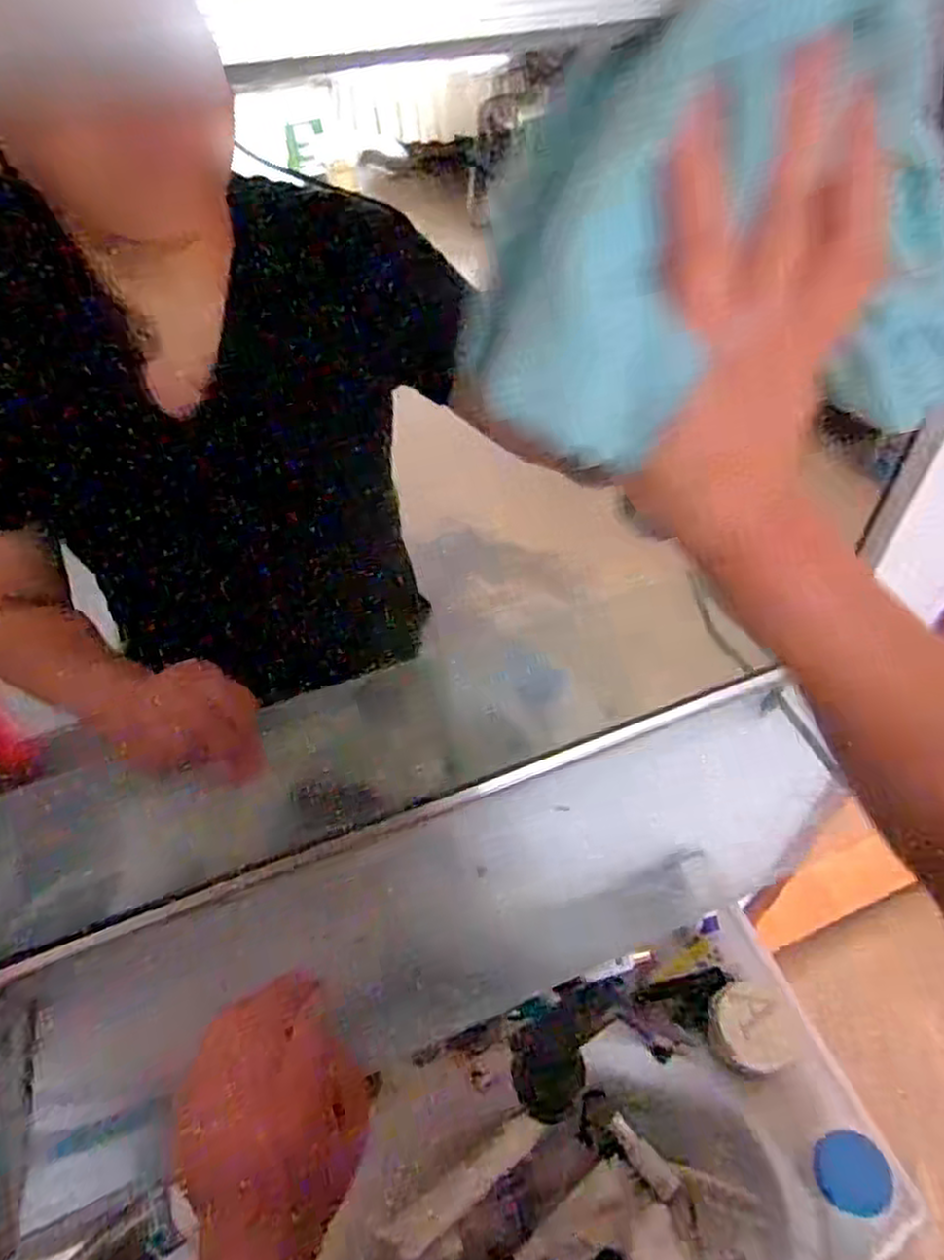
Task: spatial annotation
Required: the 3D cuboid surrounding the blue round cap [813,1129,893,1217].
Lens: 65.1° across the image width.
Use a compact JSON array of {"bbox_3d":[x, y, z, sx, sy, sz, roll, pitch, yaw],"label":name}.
[{"bbox_3d":[0.324,0.461,0.630,0.058,0.007,0.058,-13,57,21],"label":"blue round cap"}]

